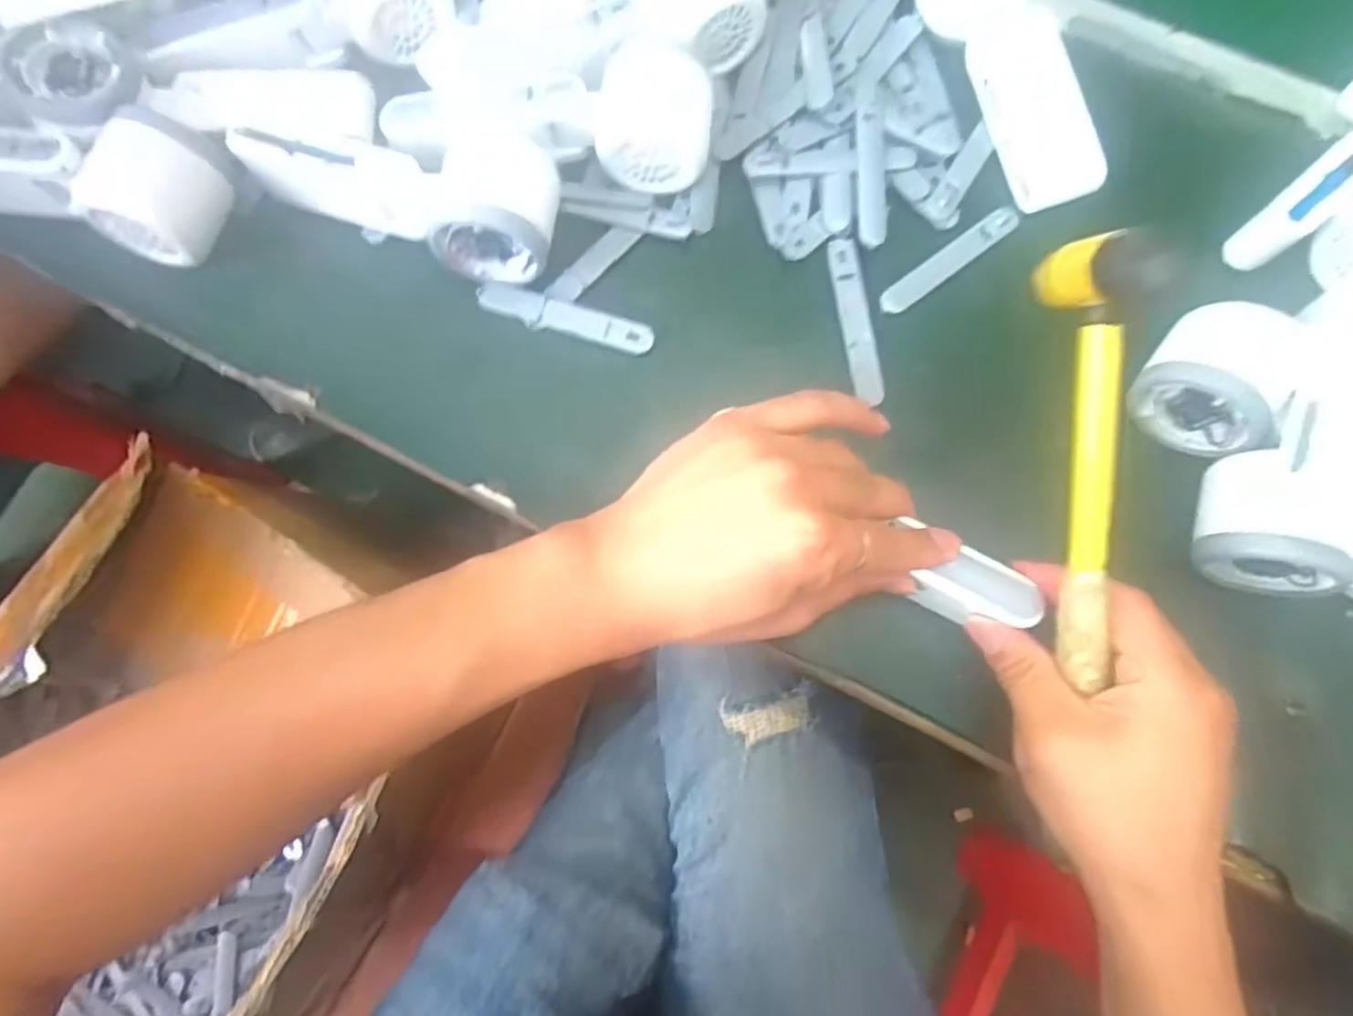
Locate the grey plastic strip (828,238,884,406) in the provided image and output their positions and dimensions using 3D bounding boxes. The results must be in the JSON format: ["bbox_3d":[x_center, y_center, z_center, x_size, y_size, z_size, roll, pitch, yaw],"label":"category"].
[{"bbox_3d":[0.095,-0.100,0.381,0.016,0.006,0.089,-8,77,-3],"label":"grey plastic strip"}]

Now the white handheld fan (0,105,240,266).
[{"bbox_3d":[-0.313,-0.173,0.369,0.157,0.046,0.060,15,77,3],"label":"white handheld fan"}]

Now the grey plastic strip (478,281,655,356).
[{"bbox_3d":[-0.058,-0.100,0.380,0.093,0.005,0.018,17,77,3],"label":"grey plastic strip"}]

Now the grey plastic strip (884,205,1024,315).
[{"bbox_3d":[0.151,-0.136,0.396,0.093,0.006,0.015,-37,80,-9],"label":"grey plastic strip"}]

